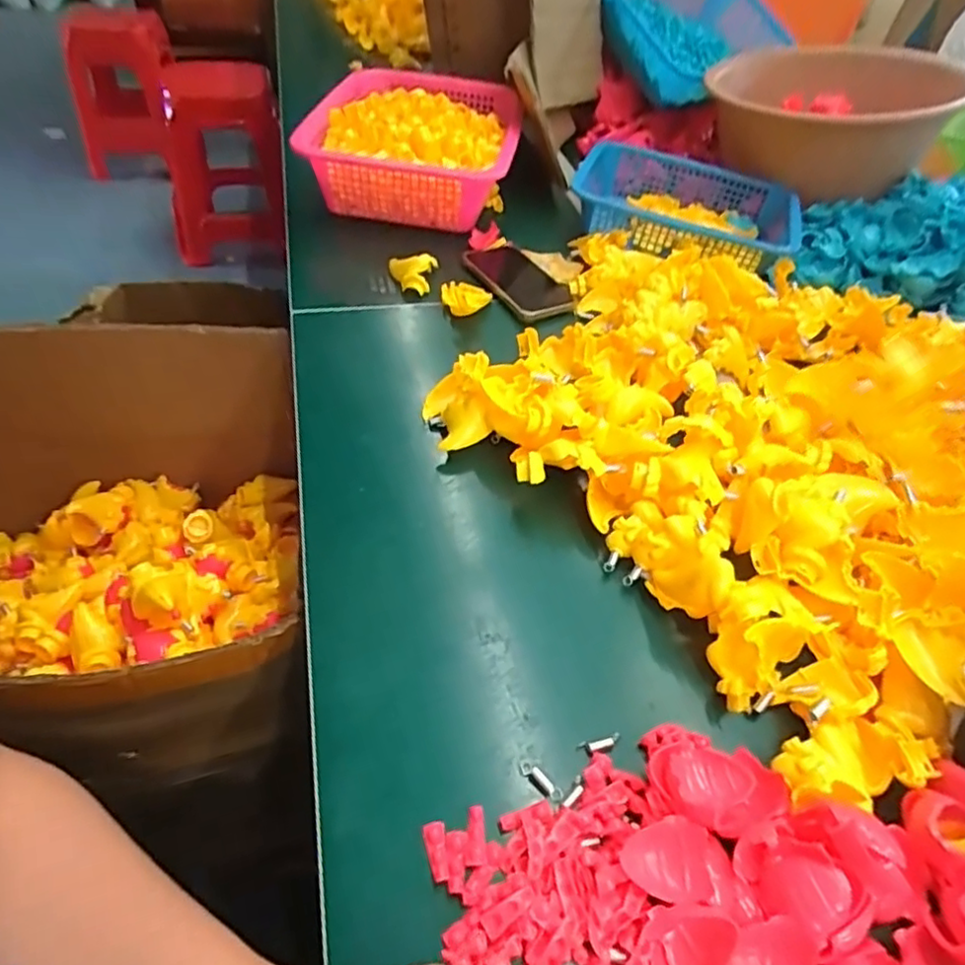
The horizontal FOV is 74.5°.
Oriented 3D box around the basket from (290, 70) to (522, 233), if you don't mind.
[{"bbox_3d":[-0.093,-0.464,0.883,0.268,0.105,0.330,6,46,-2],"label":"basket"}]

